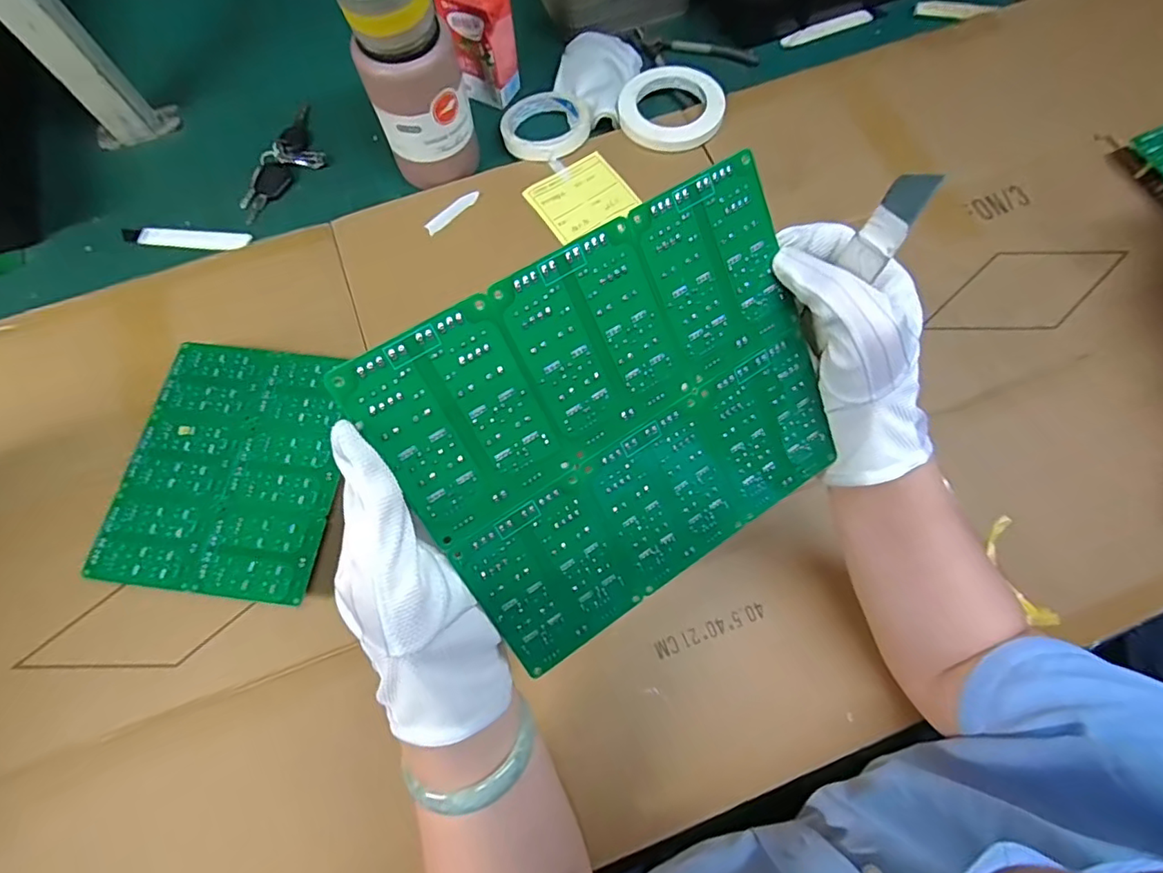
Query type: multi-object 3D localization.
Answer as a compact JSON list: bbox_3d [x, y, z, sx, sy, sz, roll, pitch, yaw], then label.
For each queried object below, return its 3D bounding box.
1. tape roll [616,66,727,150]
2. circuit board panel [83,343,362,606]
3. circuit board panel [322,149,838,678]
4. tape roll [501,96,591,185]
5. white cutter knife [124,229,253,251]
[{"bbox_3d":[0.098,-0.359,0.595,0.113,0.021,0.113,0,71,1],"label":"tape roll"},{"bbox_3d":[-0.290,0.020,0.457,0.174,0.004,0.211,8,69,2],"label":"circuit board panel"},{"bbox_3d":[0.026,-0.005,0.258,0.203,0.004,0.172,-32,114,-12],"label":"circuit board panel"},{"bbox_3d":[-0.040,-0.337,0.586,0.096,0.016,0.109,16,72,7],"label":"tape roll"},{"bbox_3d":[-0.419,-0.208,0.571,0.141,0.004,0.025,5,71,3],"label":"white cutter knife"}]

